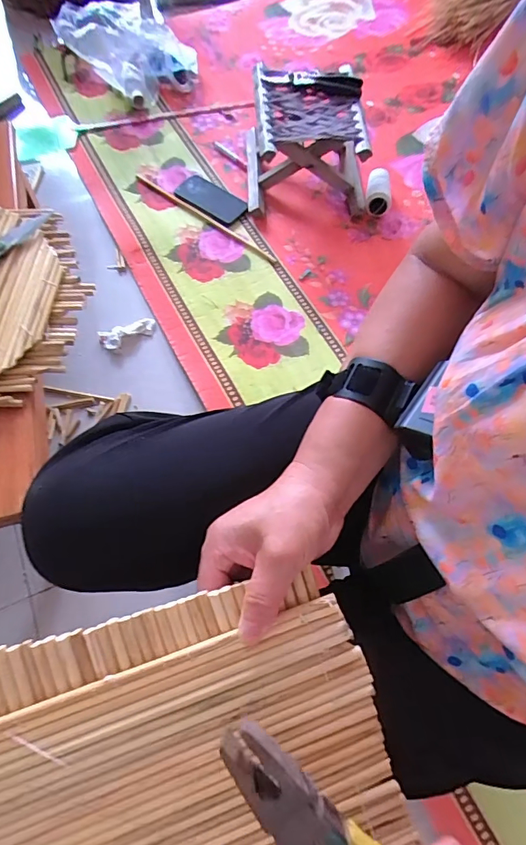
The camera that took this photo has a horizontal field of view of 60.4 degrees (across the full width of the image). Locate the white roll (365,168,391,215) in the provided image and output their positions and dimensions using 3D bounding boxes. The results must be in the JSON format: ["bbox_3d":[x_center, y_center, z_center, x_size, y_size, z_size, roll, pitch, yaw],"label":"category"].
[{"bbox_3d":[0.258,-0.512,1.002,0.056,0.043,0.112,10,65,4],"label":"white roll"}]

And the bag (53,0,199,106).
[{"bbox_3d":[-0.305,-0.839,1.019,0.290,0.153,0.116,-2,65,-2],"label":"bag"}]

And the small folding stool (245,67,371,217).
[{"bbox_3d":[0.091,-0.569,0.947,0.249,0.181,0.209,-5,65,-3],"label":"small folding stool"}]

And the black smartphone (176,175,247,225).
[{"bbox_3d":[-0.118,-0.486,0.984,0.156,0.014,0.080,33,69,13],"label":"black smartphone"}]

